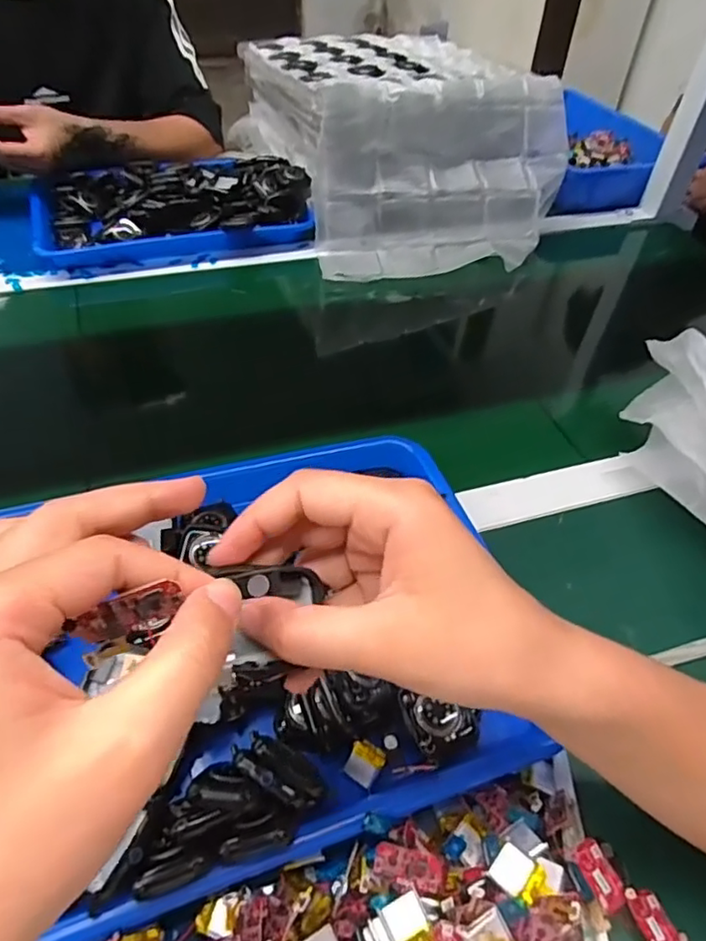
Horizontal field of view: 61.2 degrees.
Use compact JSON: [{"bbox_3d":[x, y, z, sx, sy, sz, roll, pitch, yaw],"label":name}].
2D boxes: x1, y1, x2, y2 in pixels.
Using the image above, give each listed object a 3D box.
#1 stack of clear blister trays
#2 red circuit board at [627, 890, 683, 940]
[{"bbox_3d":[0.071,-0.425,0.780,0.320,0.168,0.378,-12,48,-16],"label":"stack of clear blister trays"},{"bbox_3d":[0.146,0.218,0.287,0.015,0.004,0.028,-24,29,2],"label":"red circuit board"}]

